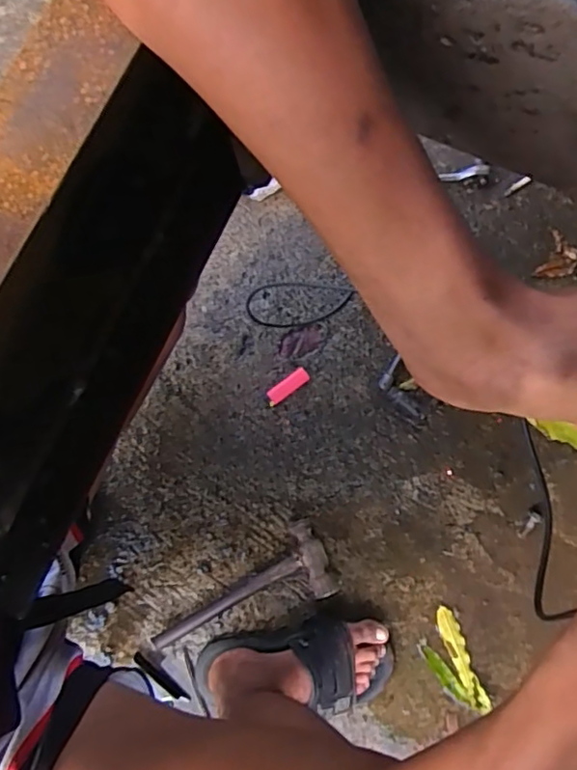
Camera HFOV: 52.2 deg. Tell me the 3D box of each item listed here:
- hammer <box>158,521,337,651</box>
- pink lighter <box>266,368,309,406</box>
[{"bbox_3d":[-0.065,0.295,0.831,0.260,0.034,0.103,-26,80,-3],"label":"hammer"},{"bbox_3d":[-0.002,0.003,0.891,0.073,0.008,0.024,-37,81,-5],"label":"pink lighter"}]

